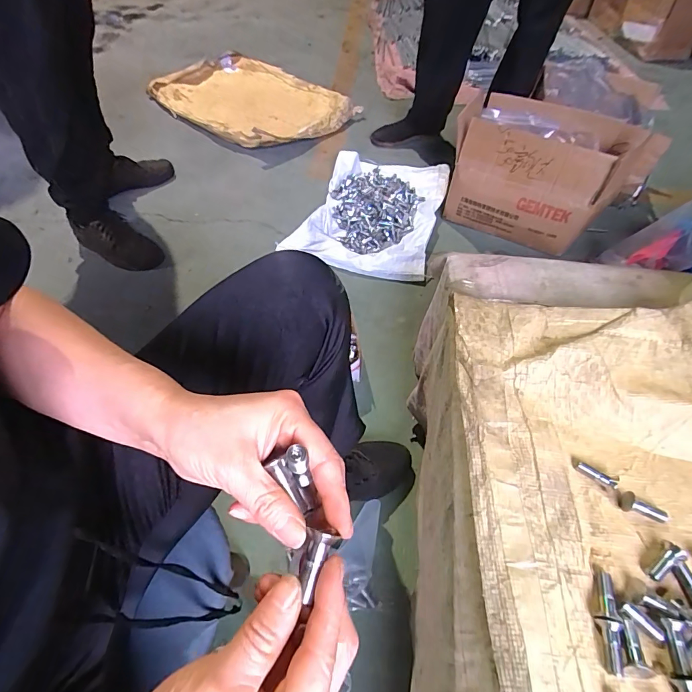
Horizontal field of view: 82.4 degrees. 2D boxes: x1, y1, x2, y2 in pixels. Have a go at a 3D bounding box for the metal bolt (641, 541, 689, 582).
[{"bbox_3d":[0.273,0.185,0.341,0.037,0.010,0.016,-35,58,-7],"label":"metal bolt"}]

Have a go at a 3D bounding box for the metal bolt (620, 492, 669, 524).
[{"bbox_3d":[0.279,0.150,0.368,0.039,0.014,0.014,17,55,12],"label":"metal bolt"}]

